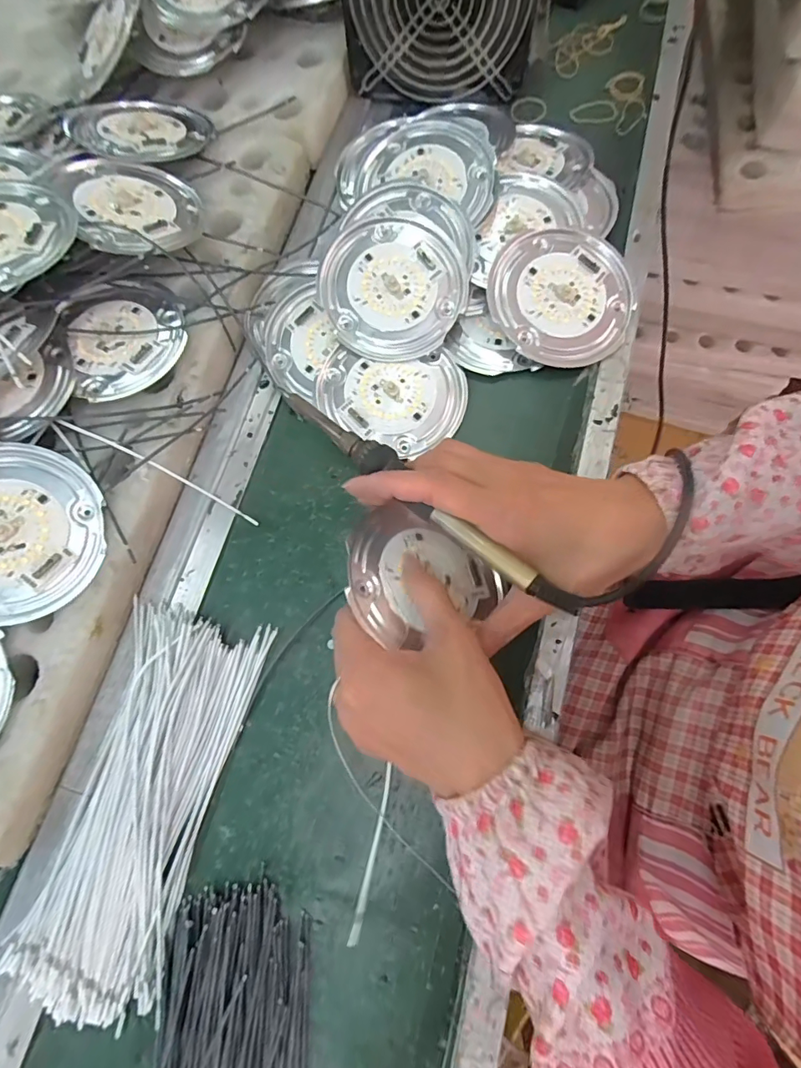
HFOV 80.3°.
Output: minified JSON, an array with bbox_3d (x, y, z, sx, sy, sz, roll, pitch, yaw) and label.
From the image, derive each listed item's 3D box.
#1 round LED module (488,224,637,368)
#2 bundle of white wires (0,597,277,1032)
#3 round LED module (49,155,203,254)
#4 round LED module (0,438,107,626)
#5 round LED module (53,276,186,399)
[{"bbox_3d":[0.117,-0.173,0.344,0.099,0.014,0.103,-1,74,4],"label":"round LED module"},{"bbox_3d":[-0.149,0.150,0.272,0.085,0.013,0.209,11,75,8],"label":"bundle of white wires"},{"bbox_3d":[-0.198,-0.237,0.342,0.095,0.010,0.096,7,62,-15],"label":"round LED module"},{"bbox_3d":[-0.232,0.001,0.287,0.102,0.011,0.102,3,80,-15],"label":"round LED module"},{"bbox_3d":[-0.192,-0.140,0.329,0.080,0.008,0.090,-25,74,-3],"label":"round LED module"}]

